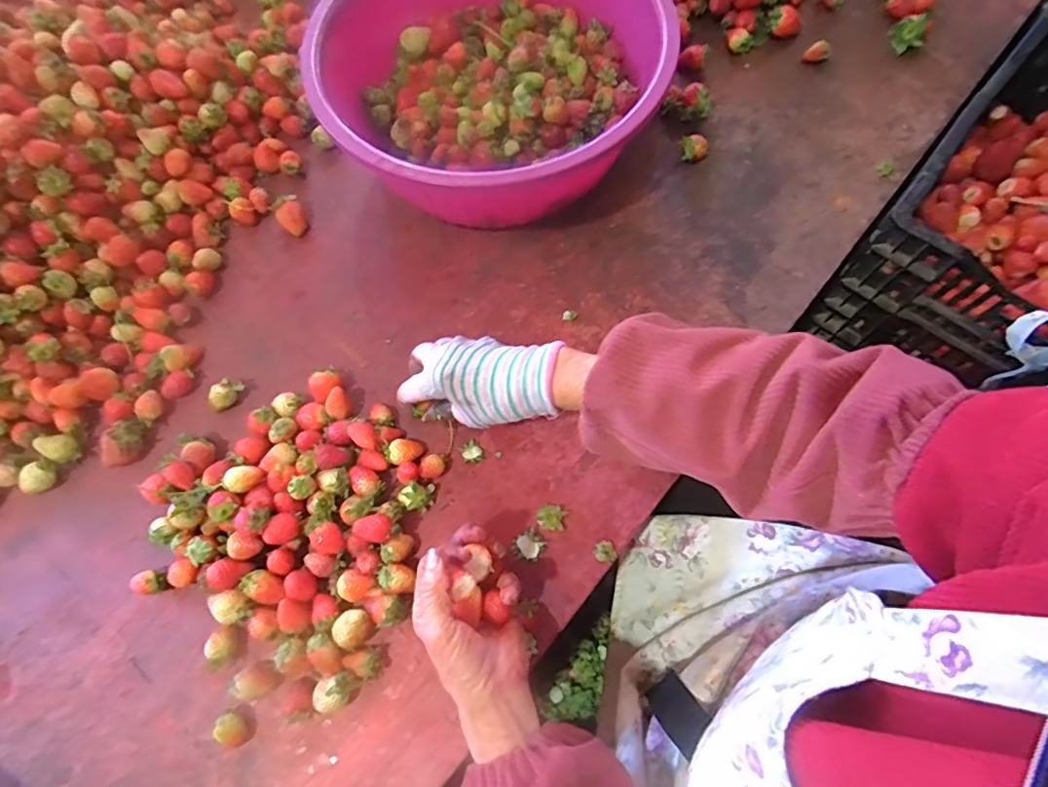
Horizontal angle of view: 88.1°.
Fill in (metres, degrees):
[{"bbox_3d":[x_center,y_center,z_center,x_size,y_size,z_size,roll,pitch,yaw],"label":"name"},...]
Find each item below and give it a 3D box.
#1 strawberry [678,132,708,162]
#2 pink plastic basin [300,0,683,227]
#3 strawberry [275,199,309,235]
[{"bbox_3d":[0.178,-0.259,0.574,0.029,0.020,0.027,-1,69,2],"label":"strawberry"},{"bbox_3d":[-0.031,-0.303,0.539,0.321,0.126,0.301,-1,69,2],"label":"pink plastic basin"},{"bbox_3d":[-0.239,-0.181,0.563,0.027,0.026,0.030,-33,71,-9],"label":"strawberry"}]

